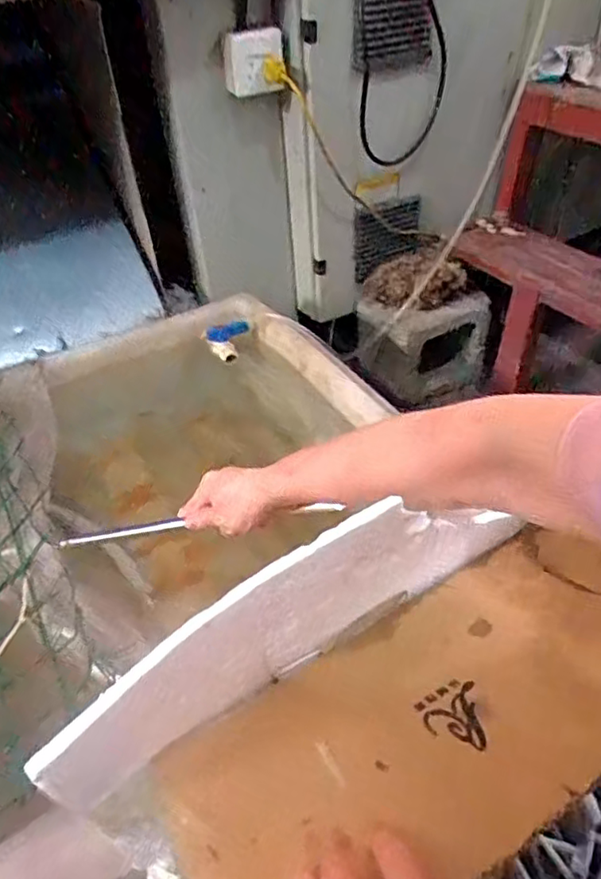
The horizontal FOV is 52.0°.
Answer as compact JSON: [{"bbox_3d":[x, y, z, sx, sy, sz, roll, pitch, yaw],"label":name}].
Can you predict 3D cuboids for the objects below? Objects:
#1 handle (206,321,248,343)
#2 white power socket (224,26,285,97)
[{"bbox_3d":[-0.132,-0.196,1.120,0.078,0.022,0.025,-13,42,10],"label":"handle"},{"bbox_3d":[-0.076,-0.616,1.007,0.098,0.093,0.035,-2,43,1],"label":"white power socket"}]

